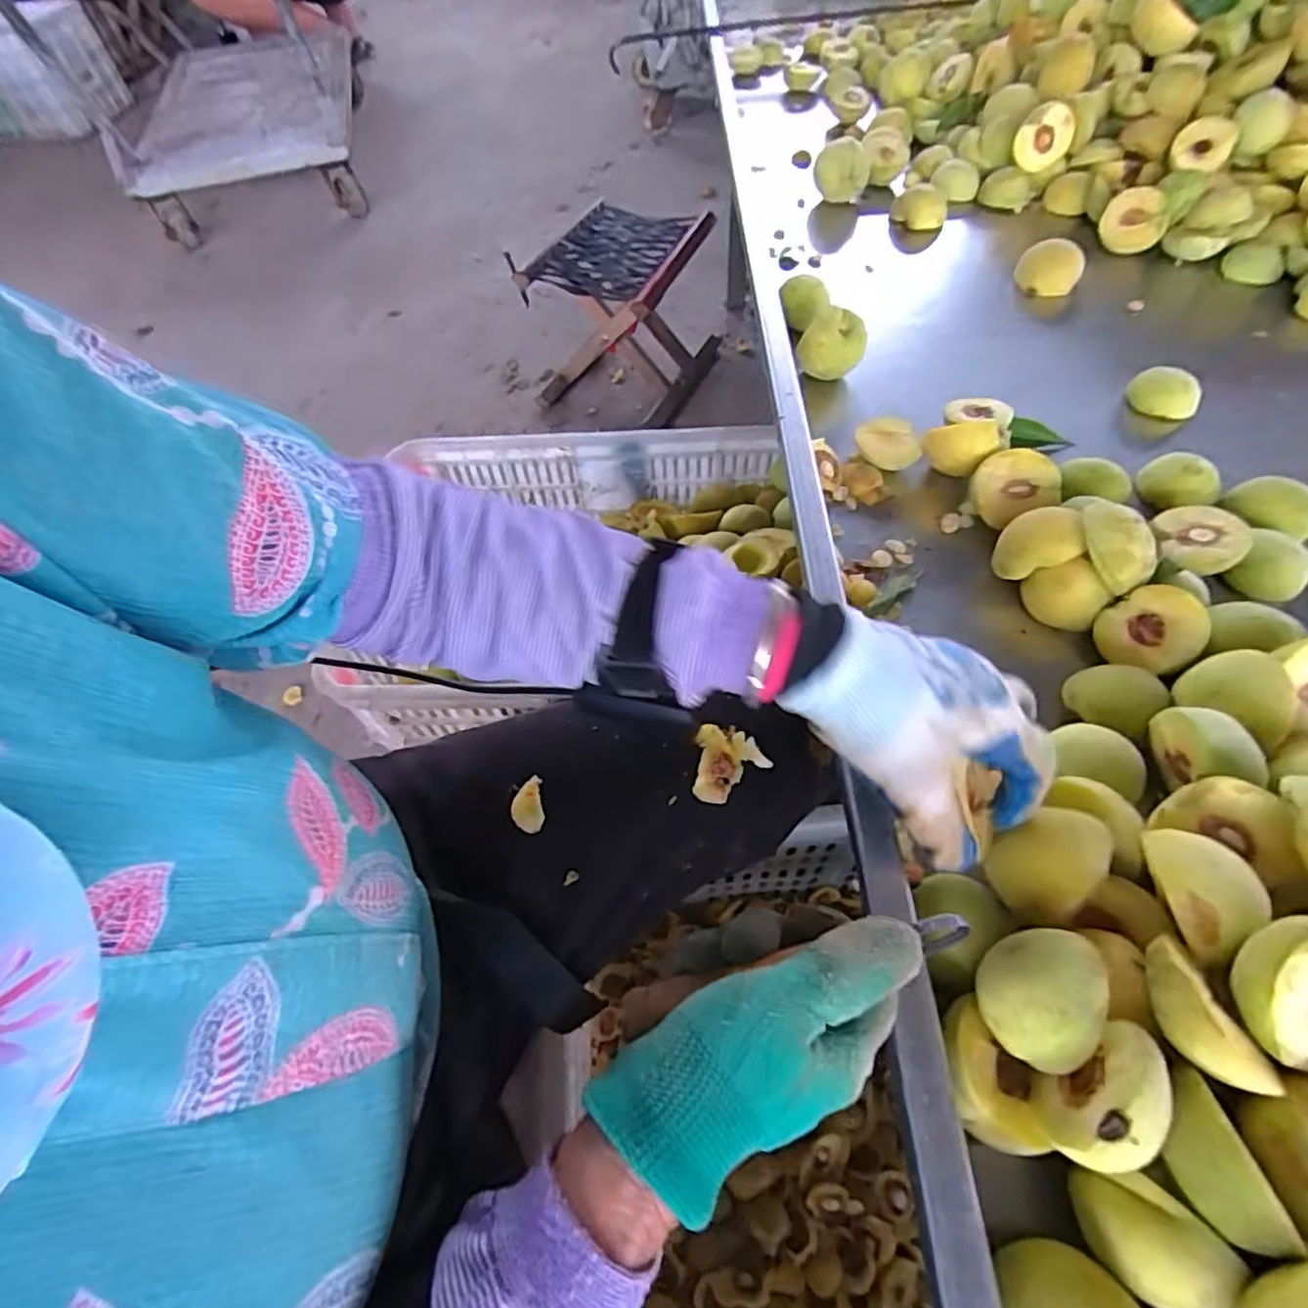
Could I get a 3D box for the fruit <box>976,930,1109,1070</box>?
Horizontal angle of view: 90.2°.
[{"bbox_3d":[0.162,0.144,0.276,0.041,0.040,0.047,25,63,19],"label":"fruit"}]

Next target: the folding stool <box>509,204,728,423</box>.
[{"bbox_3d":[-0.052,-0.599,1.164,0.267,0.254,0.253,18,61,15],"label":"folding stool"}]

